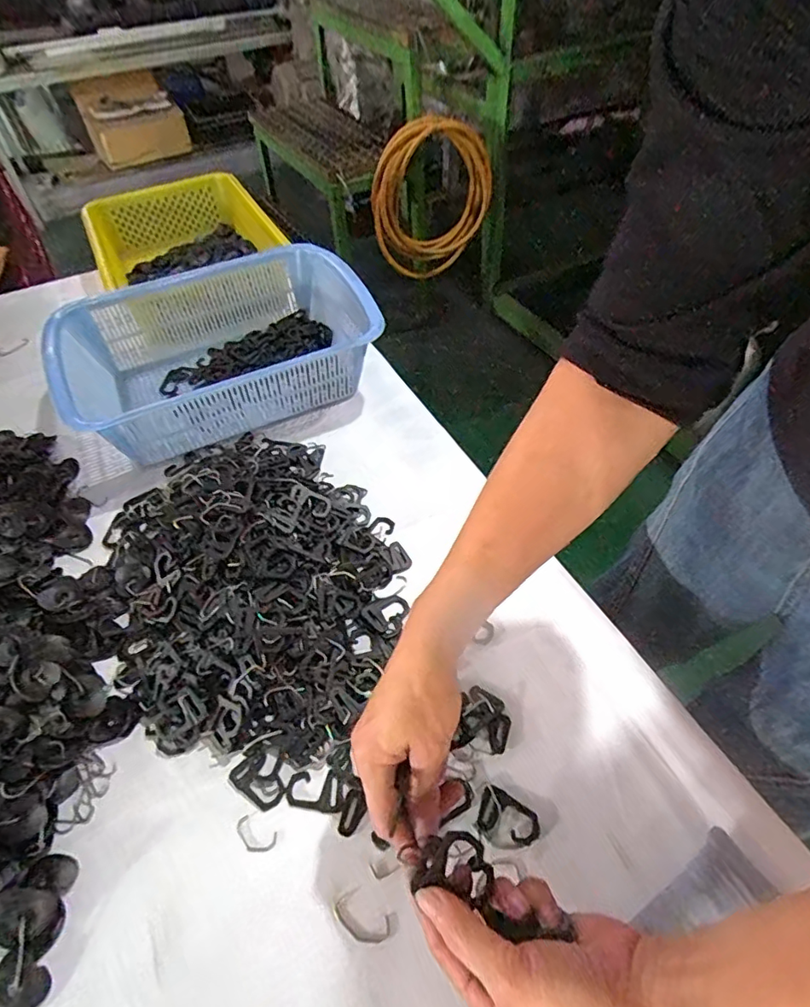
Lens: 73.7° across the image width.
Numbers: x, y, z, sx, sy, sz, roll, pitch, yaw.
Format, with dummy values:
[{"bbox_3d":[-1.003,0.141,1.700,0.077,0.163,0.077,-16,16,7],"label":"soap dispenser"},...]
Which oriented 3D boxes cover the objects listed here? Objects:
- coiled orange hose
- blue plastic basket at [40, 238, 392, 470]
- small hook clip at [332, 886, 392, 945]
[{"bbox_3d":[0.070,-0.901,1.579,0.373,0.424,0.105,21,20,-46],"label":"coiled orange hose"},{"bbox_3d":[-0.229,-0.190,0.675,0.361,0.121,0.260,-25,54,-16],"label":"blue plastic basket"},{"bbox_3d":[-0.028,0.273,0.357,0.038,0.004,0.023,30,59,24],"label":"small hook clip"}]

